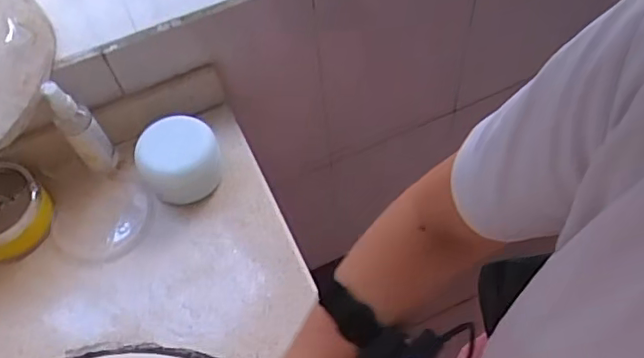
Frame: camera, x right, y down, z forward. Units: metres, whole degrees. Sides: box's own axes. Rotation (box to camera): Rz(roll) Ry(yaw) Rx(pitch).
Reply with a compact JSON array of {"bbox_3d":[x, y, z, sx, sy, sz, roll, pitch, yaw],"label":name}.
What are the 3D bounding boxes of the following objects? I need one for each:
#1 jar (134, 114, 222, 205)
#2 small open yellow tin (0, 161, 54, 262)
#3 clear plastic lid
[{"bbox_3d":[-0.158,-0.020,0.658,0.086,0.058,0.075,-22,60,-10],"label":"jar"},{"bbox_3d":[-0.350,0.039,0.654,0.082,0.048,0.101,23,63,17],"label":"small open yellow tin"},{"bbox_3d":[-0.246,0.045,0.670,0.103,0.022,0.105,-2,59,3],"label":"clear plastic lid"}]

